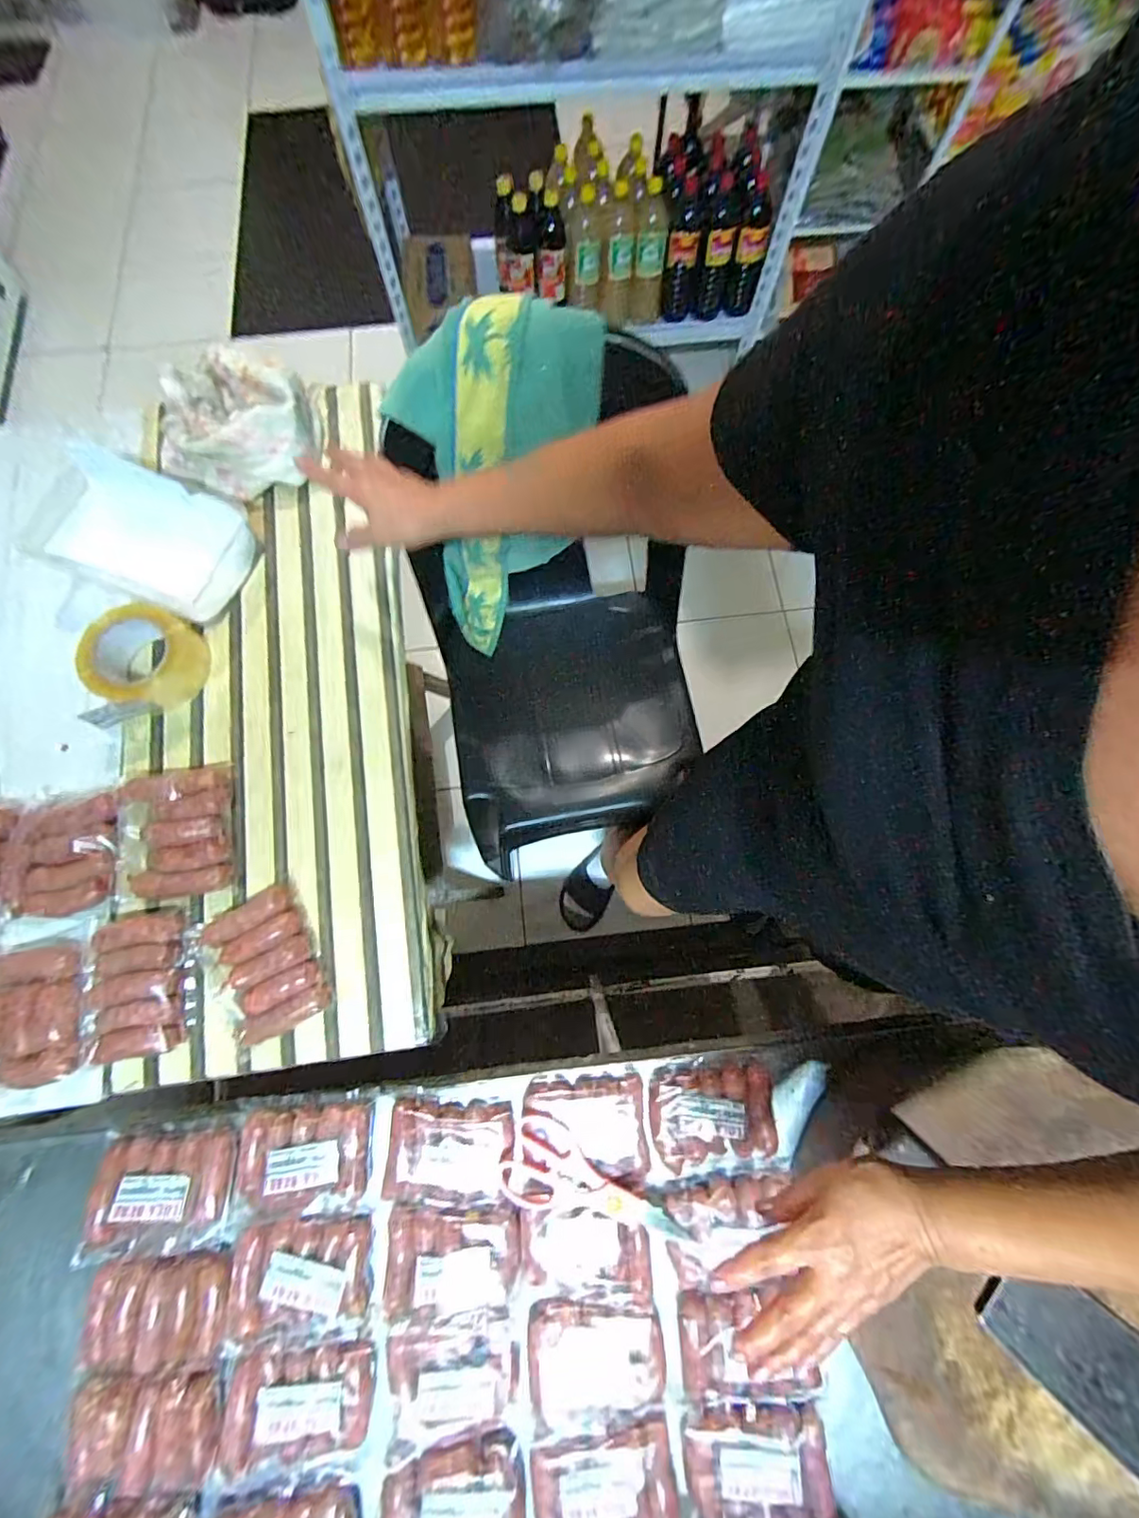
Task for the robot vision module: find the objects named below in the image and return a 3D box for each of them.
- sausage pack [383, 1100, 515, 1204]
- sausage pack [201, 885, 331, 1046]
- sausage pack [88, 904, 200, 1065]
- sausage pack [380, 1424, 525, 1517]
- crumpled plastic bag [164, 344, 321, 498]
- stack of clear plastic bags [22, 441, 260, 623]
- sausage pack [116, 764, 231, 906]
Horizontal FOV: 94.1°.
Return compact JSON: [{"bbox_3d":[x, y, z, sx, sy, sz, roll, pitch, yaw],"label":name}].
[{"bbox_3d":[-0.124,0.409,0.549,0.125,0.021,0.089,3,75,0],"label":"sausage pack"},{"bbox_3d":[-0.310,0.206,0.537,0.096,0.032,0.136,-27,77,-7],"label":"sausage pack"},{"bbox_3d":[-0.423,0.221,0.526,0.089,0.021,0.134,-5,75,-2],"label":"sausage pack"},{"bbox_3d":[-0.105,0.679,0.477,0.126,0.019,0.102,-8,75,-3],"label":"sausage pack"},{"bbox_3d":[-0.410,-0.409,0.651,0.166,0.035,0.154,7,100,-11],"label":"crumpled plastic bag"},{"bbox_3d":[-0.505,-0.264,0.635,0.235,0.075,0.145,19,76,5],"label":"stack of clear plastic bags"},{"bbox_3d":[-0.422,0.078,0.563,0.116,0.025,0.134,-9,75,-3],"label":"sausage pack"}]

